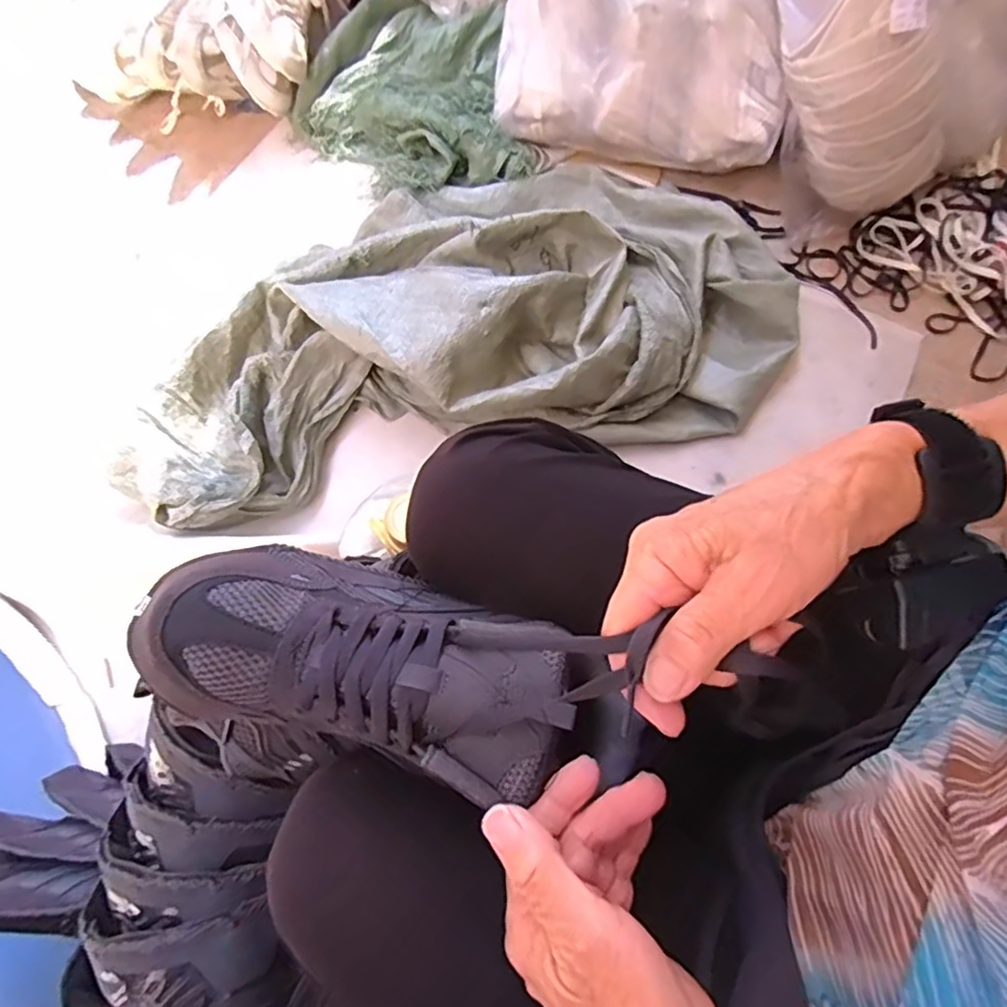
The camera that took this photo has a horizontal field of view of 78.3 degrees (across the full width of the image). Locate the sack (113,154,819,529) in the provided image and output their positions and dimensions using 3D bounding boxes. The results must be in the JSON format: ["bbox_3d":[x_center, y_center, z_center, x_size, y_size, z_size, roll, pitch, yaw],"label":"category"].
[{"bbox_3d":[-0.051,-0.250,0.774,0.827,0.129,0.428,-12,72,-4],"label":"sack"}]

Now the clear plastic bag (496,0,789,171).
[{"bbox_3d":[0.205,-0.687,0.831,0.388,0.215,0.335,12,72,4],"label":"clear plastic bag"}]

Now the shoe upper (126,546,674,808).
[{"bbox_3d":[-0.063,0.074,0.304,0.213,0.097,0.089,13,72,7],"label":"shoe upper"}]

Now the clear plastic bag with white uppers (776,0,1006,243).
[{"bbox_3d":[0.520,-0.635,0.820,0.409,0.276,0.346,-35,75,-10],"label":"clear plastic bag with white uppers"}]

